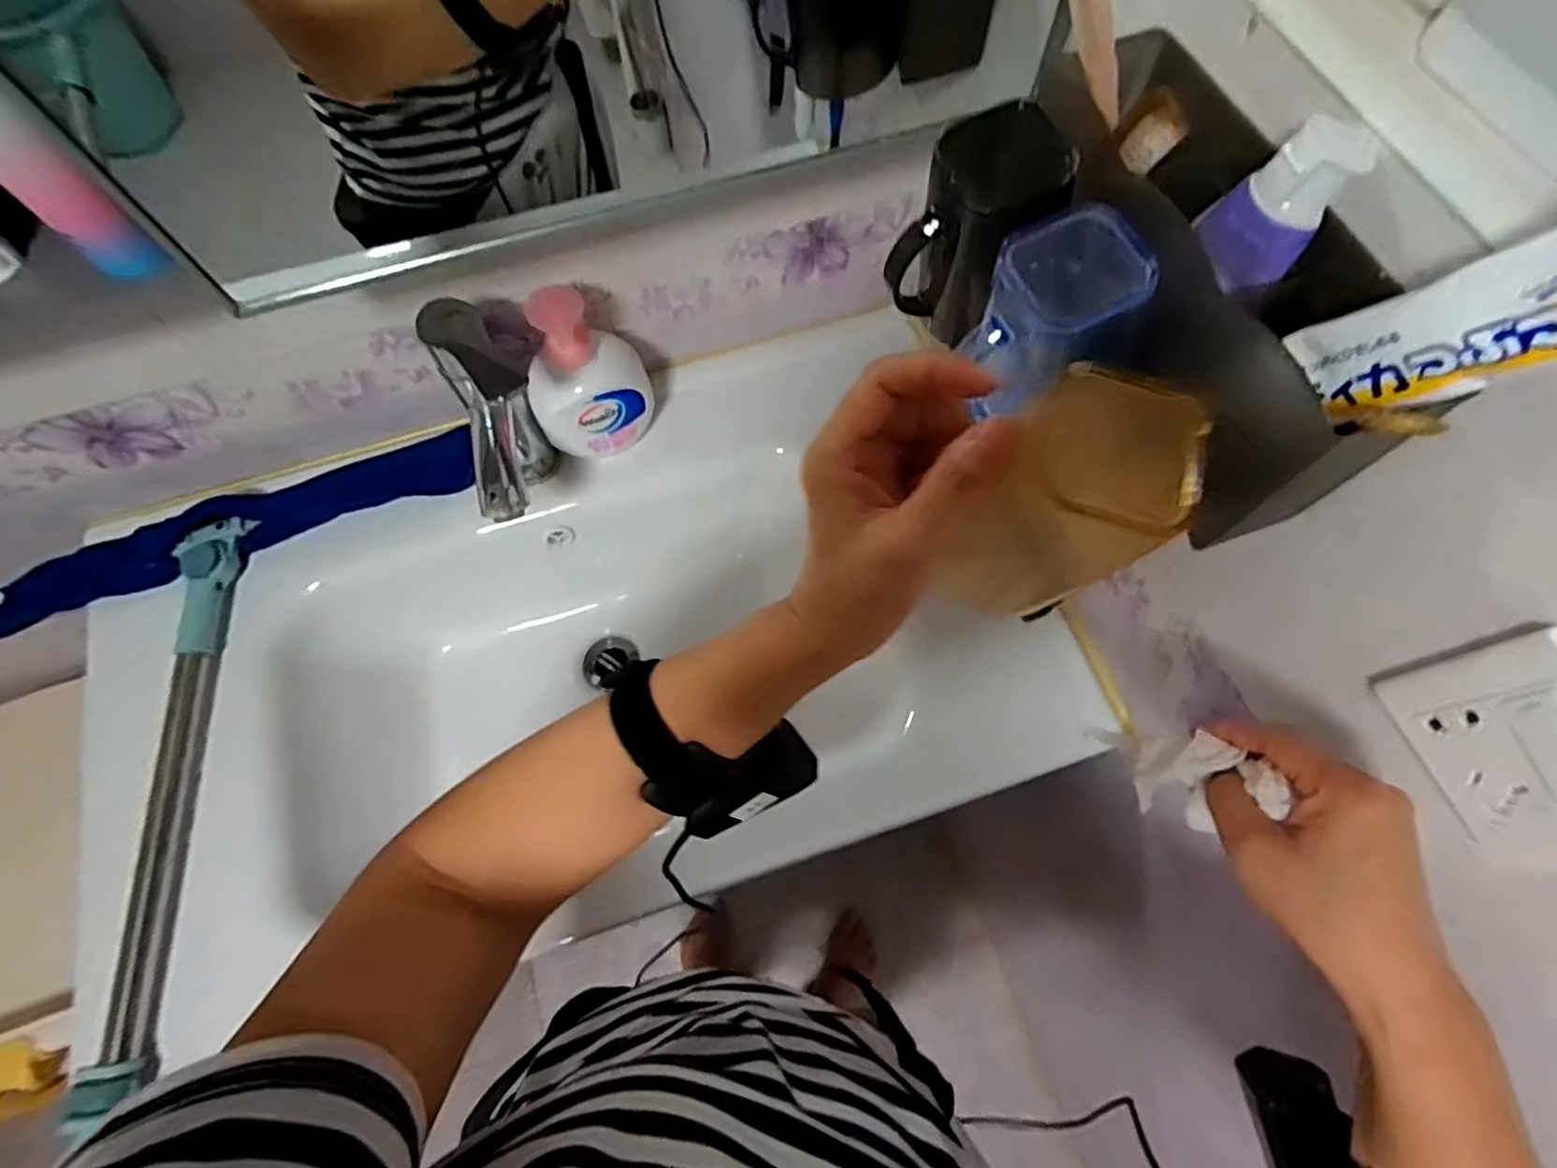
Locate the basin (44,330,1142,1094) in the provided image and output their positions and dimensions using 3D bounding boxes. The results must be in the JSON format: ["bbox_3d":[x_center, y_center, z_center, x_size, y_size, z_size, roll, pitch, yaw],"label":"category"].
[{"bbox_3d":[-0.172,0.045,0.678,0.806,0.199,0.434,-12,67,-4],"label":"basin"}]

